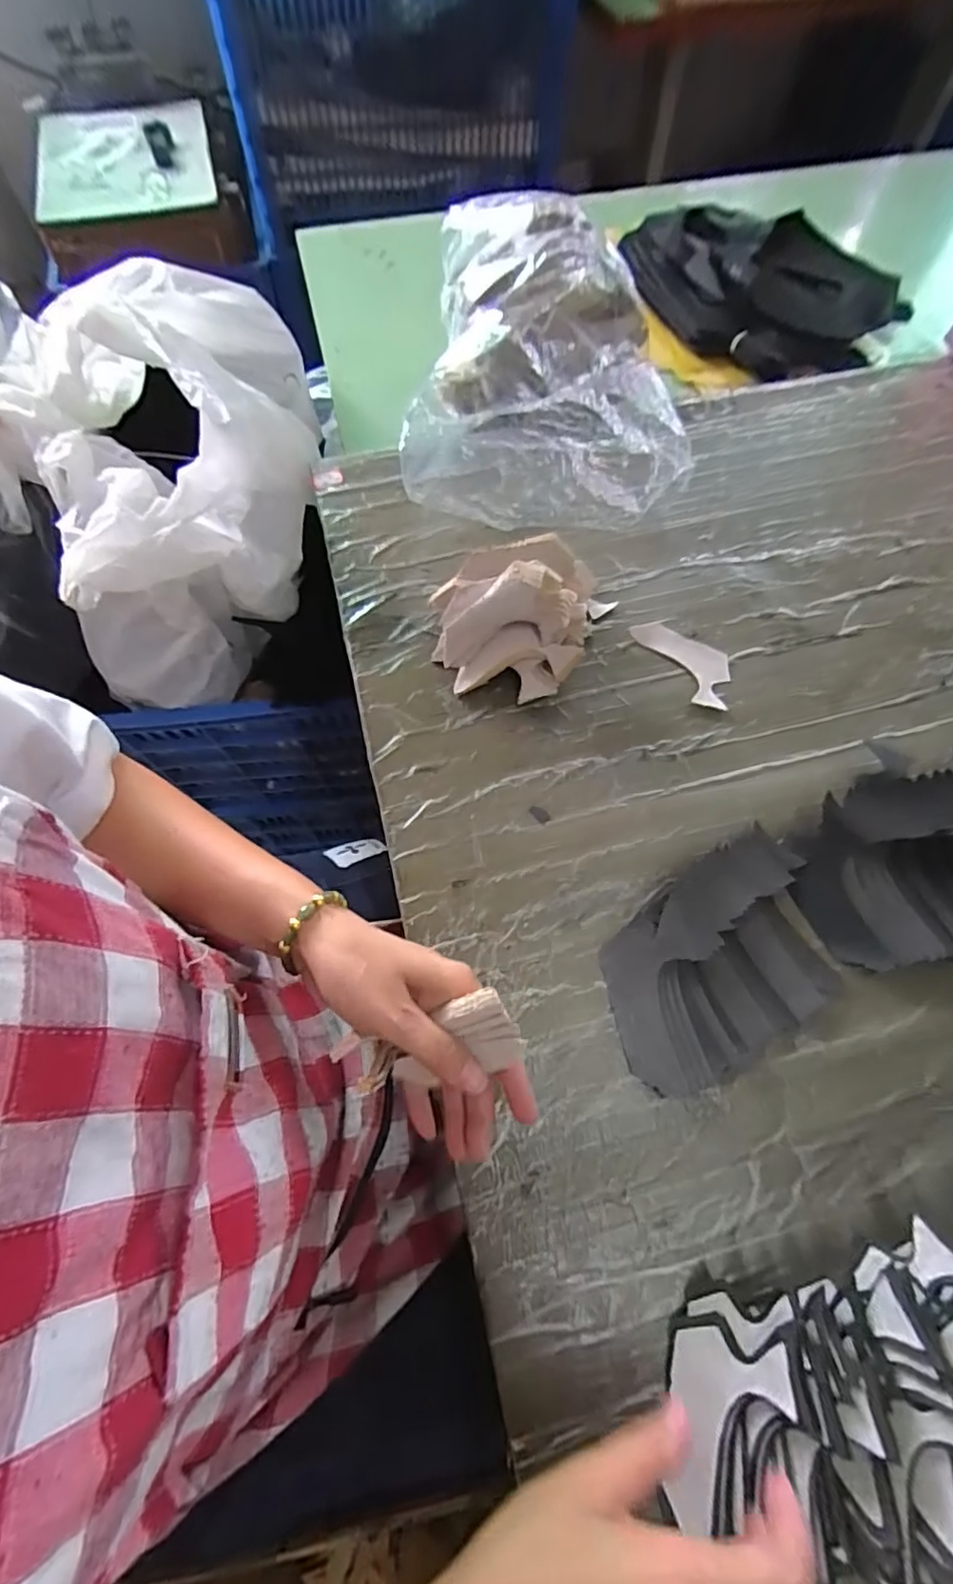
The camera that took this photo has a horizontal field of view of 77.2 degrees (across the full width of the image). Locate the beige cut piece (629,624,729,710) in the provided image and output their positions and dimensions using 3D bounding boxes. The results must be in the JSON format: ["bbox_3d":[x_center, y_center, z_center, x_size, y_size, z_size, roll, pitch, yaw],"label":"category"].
[{"bbox_3d":[0.173,-0.109,0.485,0.049,0.004,0.093,-34,72,-13],"label":"beige cut piece"}]

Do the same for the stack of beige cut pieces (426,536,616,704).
[{"bbox_3d":[0.036,-0.144,0.463,0.137,0.073,0.126,4,68,1],"label":"stack of beige cut pieces"}]

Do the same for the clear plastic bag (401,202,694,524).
[{"bbox_3d":[0.070,-0.410,0.550,0.232,0.098,0.348,4,68,1],"label":"clear plastic bag"}]

